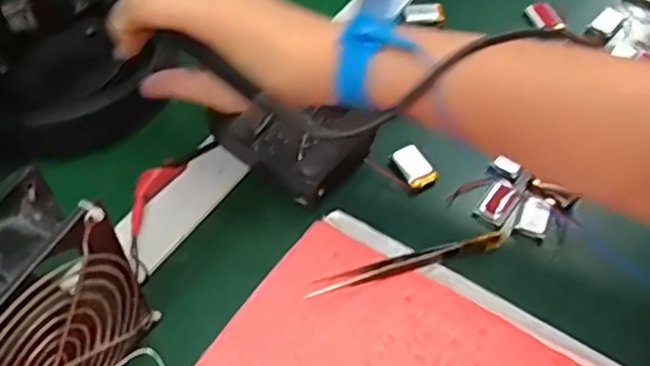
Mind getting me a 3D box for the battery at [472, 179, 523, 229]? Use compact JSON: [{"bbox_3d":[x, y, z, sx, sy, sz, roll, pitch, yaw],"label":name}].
[{"bbox_3d":[0.109,0.010,0.412,0.019,0.008,0.029,31,59,21],"label":"battery"}]

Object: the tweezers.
[{"bbox_3d":[0.049,0.045,0.380,0.116,0.012,0.010,-14,54,-10],"label":"tweezers"}]

